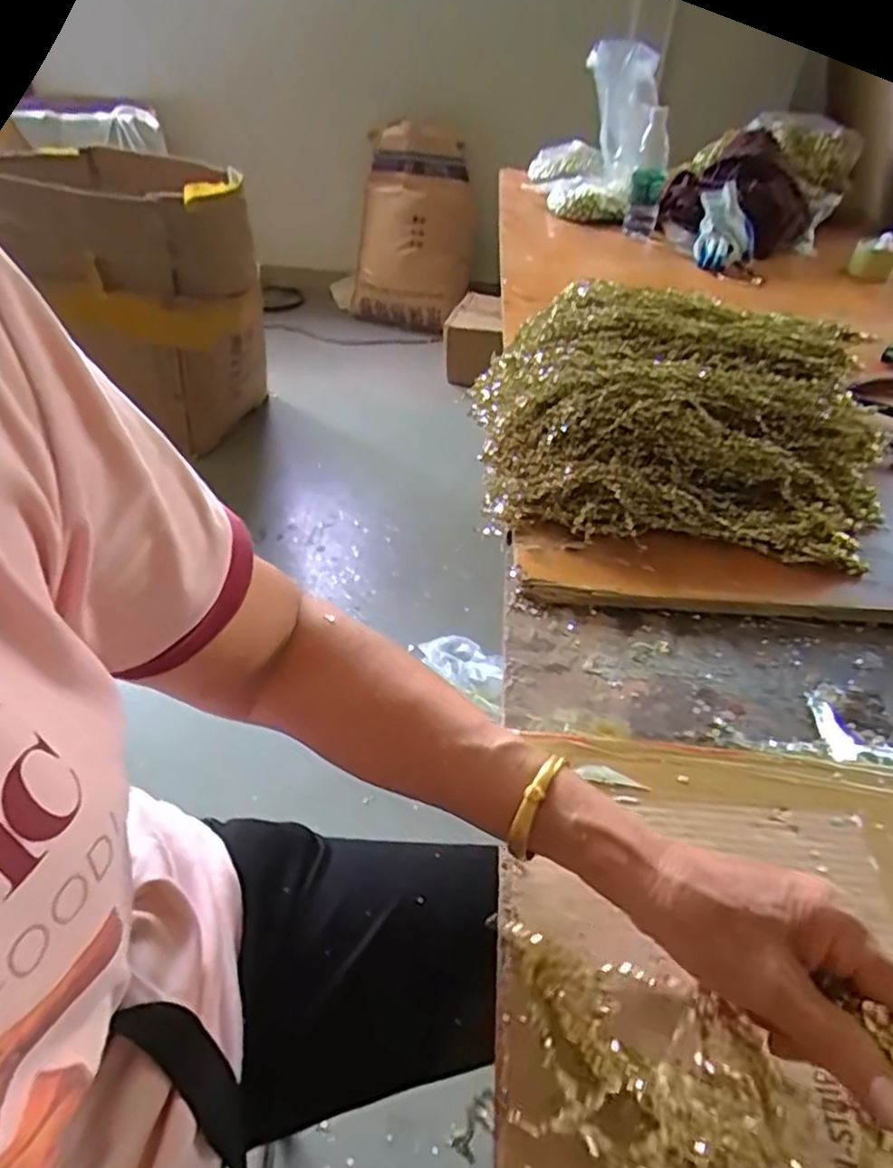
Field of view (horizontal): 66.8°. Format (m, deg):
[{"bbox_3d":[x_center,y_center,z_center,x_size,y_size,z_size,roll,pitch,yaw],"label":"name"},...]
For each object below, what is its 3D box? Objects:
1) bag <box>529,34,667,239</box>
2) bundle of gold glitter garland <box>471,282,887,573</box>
[{"bbox_3d":[0.272,-0.829,1.257,0.088,0.259,0.395,-12,42,-16],"label":"bag"},{"bbox_3d":[0.211,-0.144,0.618,0.363,0.164,0.197,9,40,8],"label":"bundle of gold glitter garland"}]

